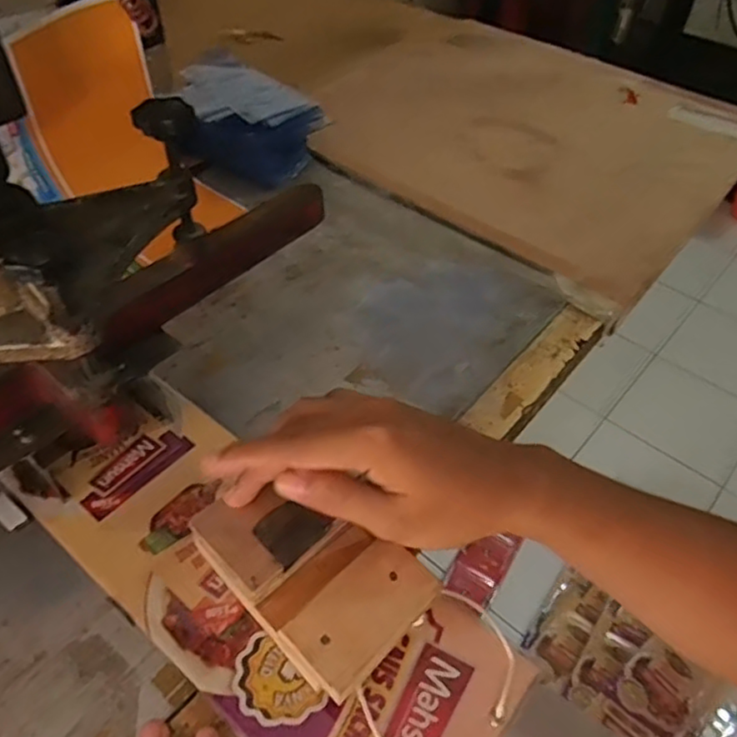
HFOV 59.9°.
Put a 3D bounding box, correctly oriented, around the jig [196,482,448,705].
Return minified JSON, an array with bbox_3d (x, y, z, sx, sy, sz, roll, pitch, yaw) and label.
[{"bbox_3d":[-0.033,0.114,0.360,0.127,0.032,0.078,35,55,28],"label":"jig"}]

